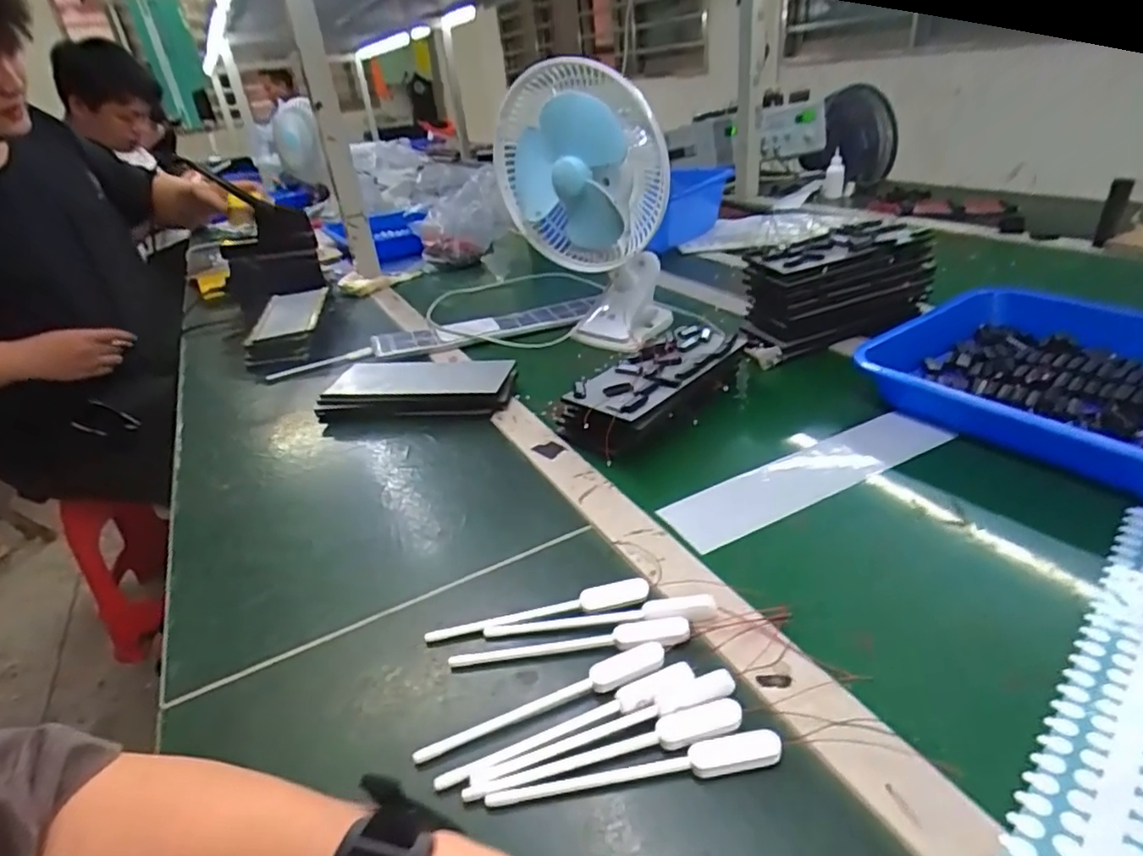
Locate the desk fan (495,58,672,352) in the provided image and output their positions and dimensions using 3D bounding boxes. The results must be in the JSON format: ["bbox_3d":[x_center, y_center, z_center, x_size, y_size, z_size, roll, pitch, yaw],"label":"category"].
[{"bbox_3d":[0.017,-0.261,0.763,0.189,0.308,0.179,-8,29,-2],"label":"desk fan"}]

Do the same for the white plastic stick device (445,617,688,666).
[{"bbox_3d":[-0.001,0.132,0.381,0.145,0.011,0.019,-5,29,4],"label":"white plastic stick device"}]

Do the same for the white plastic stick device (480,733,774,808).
[{"bbox_3d":[0.031,0.169,0.308,0.144,0.009,0.015,-7,29,0],"label":"white plastic stick device"}]

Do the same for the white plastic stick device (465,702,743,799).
[{"bbox_3d":[0.018,0.163,0.315,0.144,0.005,0.018,-11,30,-7],"label":"white plastic stick device"}]

